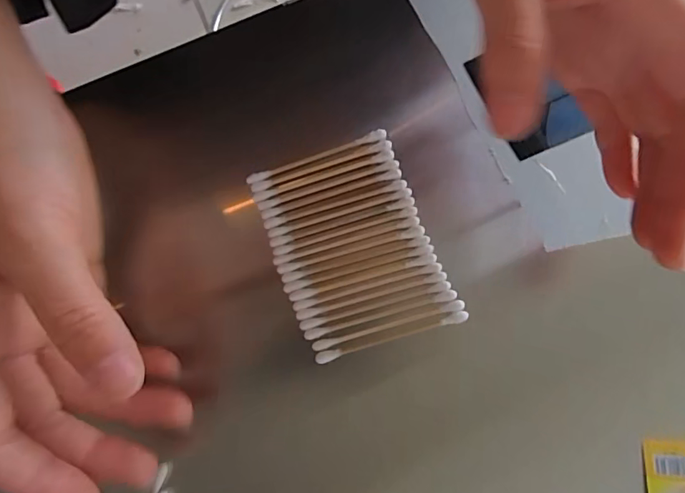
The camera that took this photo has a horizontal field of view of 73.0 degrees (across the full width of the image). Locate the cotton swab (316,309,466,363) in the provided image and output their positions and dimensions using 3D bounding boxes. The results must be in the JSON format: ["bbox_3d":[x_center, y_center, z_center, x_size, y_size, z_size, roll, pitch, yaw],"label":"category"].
[{"bbox_3d":[0.022,0.041,0.212,0.071,0.004,0.005,-16,80,-2],"label":"cotton swab"}]

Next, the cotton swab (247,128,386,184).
[{"bbox_3d":[-0.013,-0.045,0.228,0.072,0.004,0.004,-19,80,-3],"label":"cotton swab"}]

